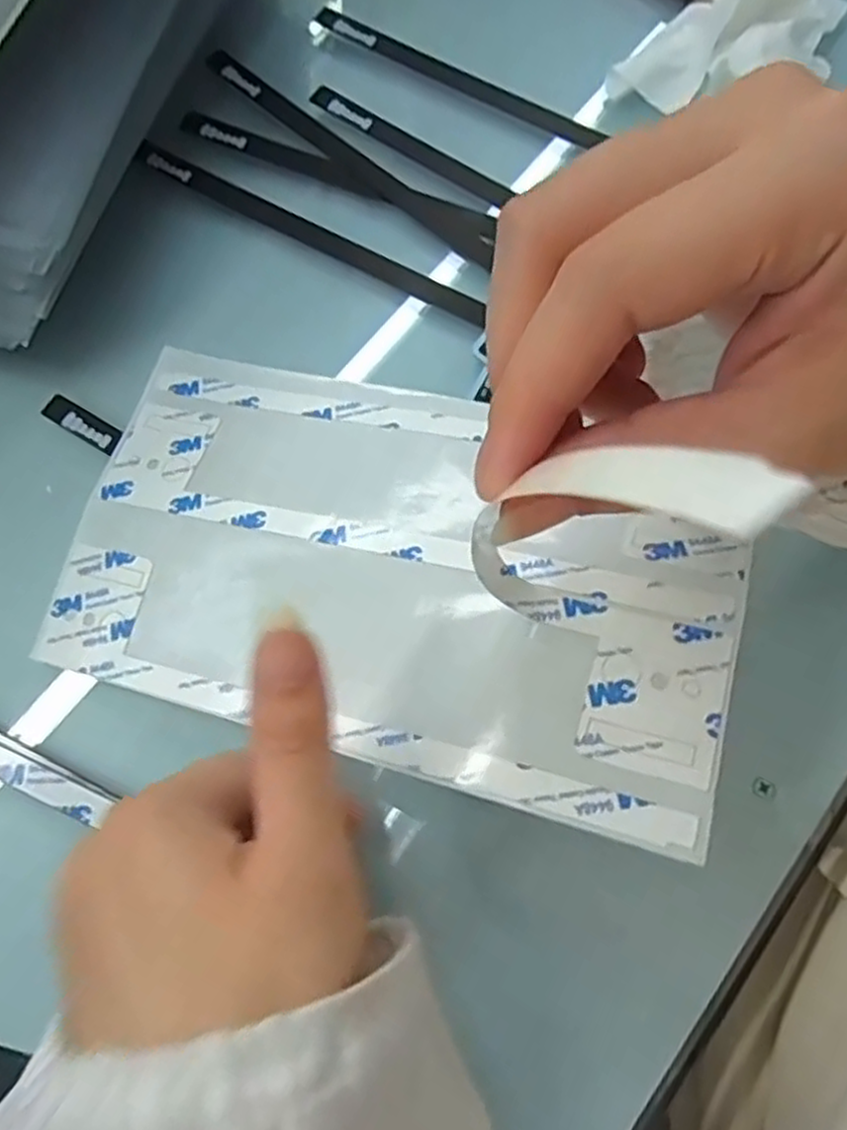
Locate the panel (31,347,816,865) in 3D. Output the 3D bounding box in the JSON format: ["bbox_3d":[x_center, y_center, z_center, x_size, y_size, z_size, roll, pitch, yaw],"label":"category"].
[{"bbox_3d":[-0.015,-0.004,0.249,0.228,0.008,0.128,13,69,20],"label":"panel"}]

